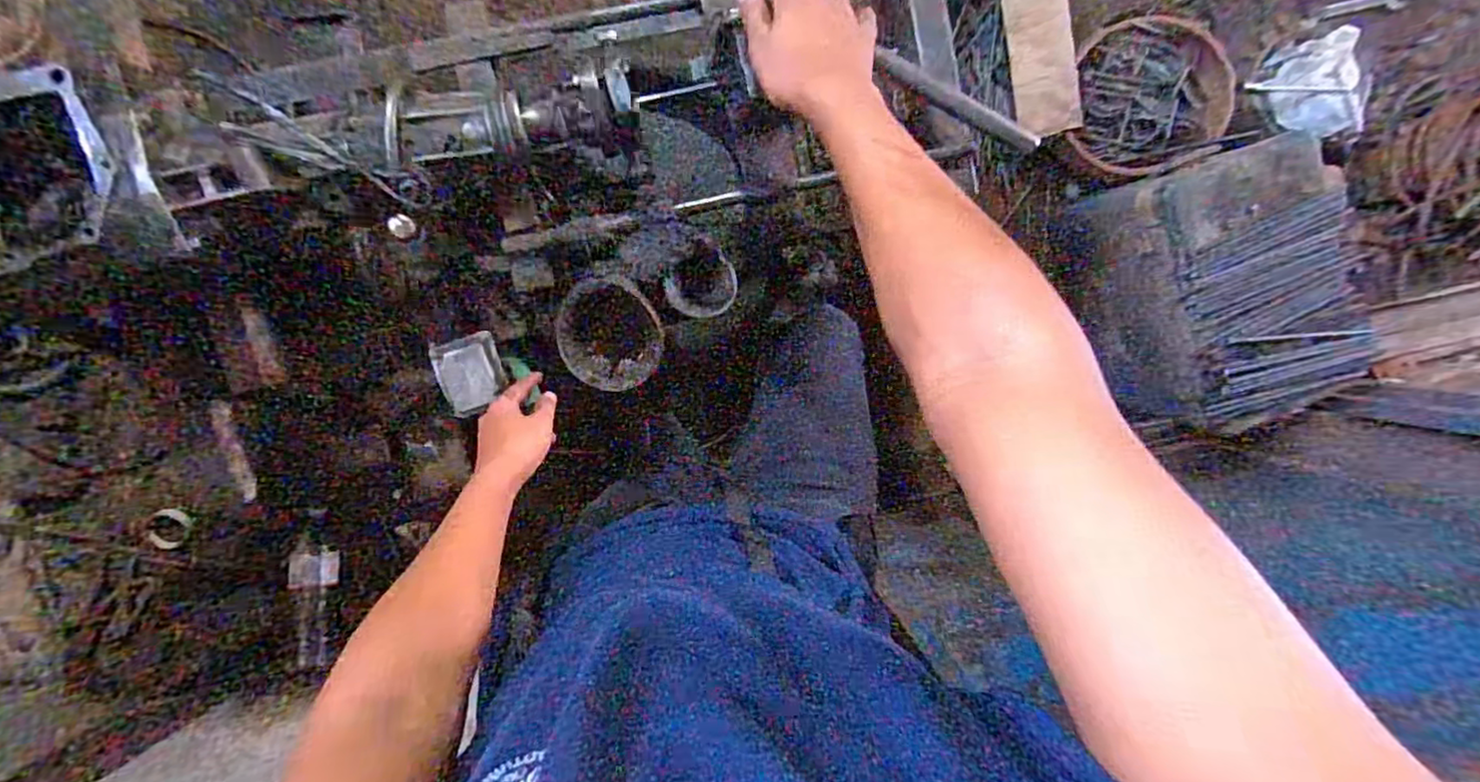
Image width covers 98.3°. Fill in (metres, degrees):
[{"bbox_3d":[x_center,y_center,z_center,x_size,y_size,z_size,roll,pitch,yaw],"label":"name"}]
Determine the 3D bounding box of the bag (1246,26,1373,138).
[{"bbox_3d":[1.205,-0.624,1.336,0.180,0.093,0.209,-23,98,-2],"label":"bag"}]

